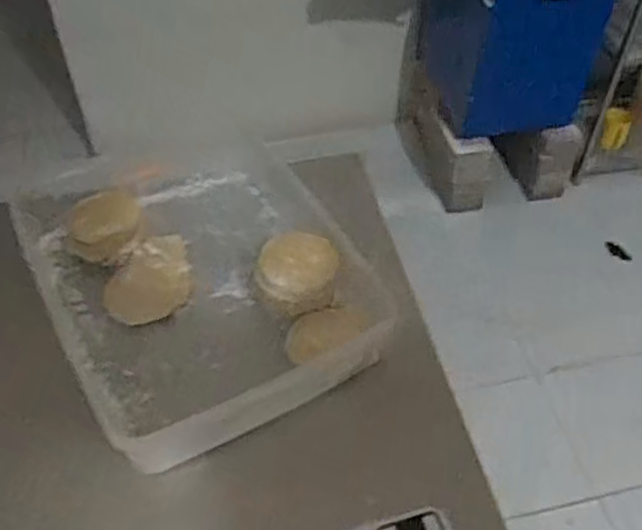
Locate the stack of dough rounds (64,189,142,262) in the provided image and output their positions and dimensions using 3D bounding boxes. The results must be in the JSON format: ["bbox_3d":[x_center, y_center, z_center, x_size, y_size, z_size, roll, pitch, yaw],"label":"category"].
[{"bbox_3d":[-0.242,-0.043,0.783,0.078,0.029,0.082,-8,49,-8],"label":"stack of dough rounds"}]

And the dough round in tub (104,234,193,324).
[{"bbox_3d":[-0.187,0.014,0.759,0.088,0.021,0.107,-8,49,-8],"label":"dough round in tub"}]

